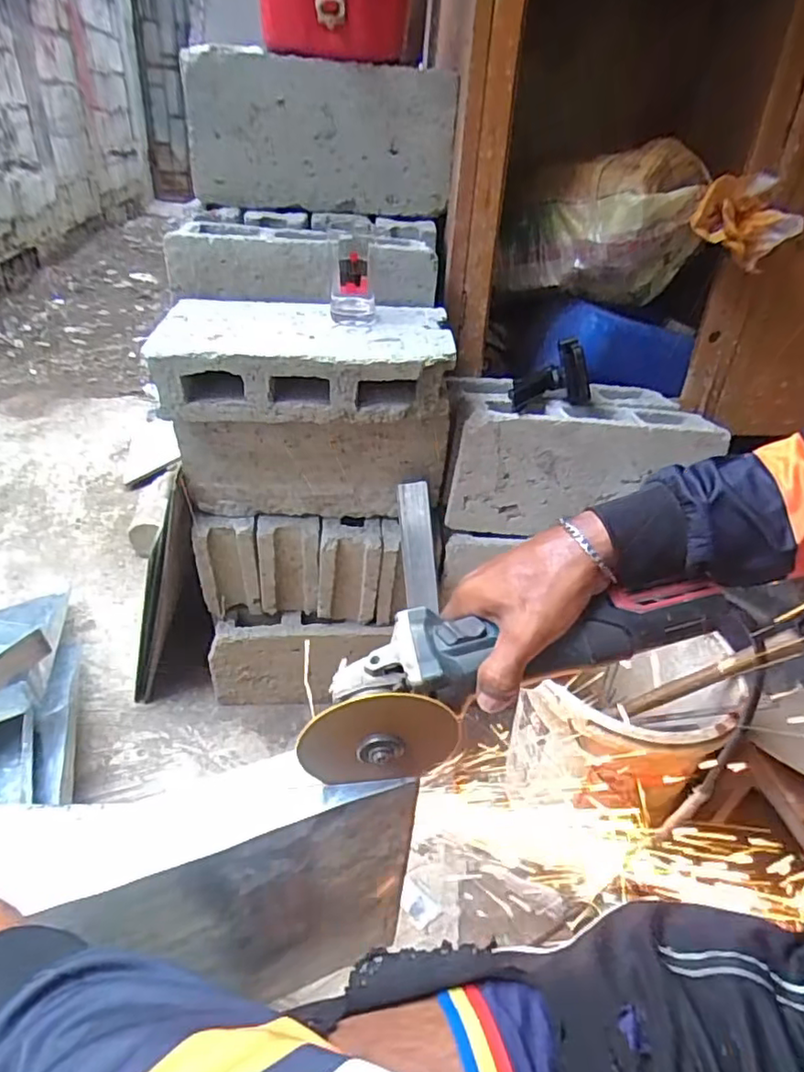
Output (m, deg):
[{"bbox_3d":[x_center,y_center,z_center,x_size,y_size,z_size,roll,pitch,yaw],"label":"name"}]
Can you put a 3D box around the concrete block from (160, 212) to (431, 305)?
[{"bbox_3d":[-0.146,-0.438,0.936,0.387,0.104,0.192,2,34,-3],"label":"concrete block"}]

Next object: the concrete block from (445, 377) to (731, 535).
[{"bbox_3d":[0.270,-0.138,0.988,0.399,0.185,0.202,1,34,-6],"label":"concrete block"}]

